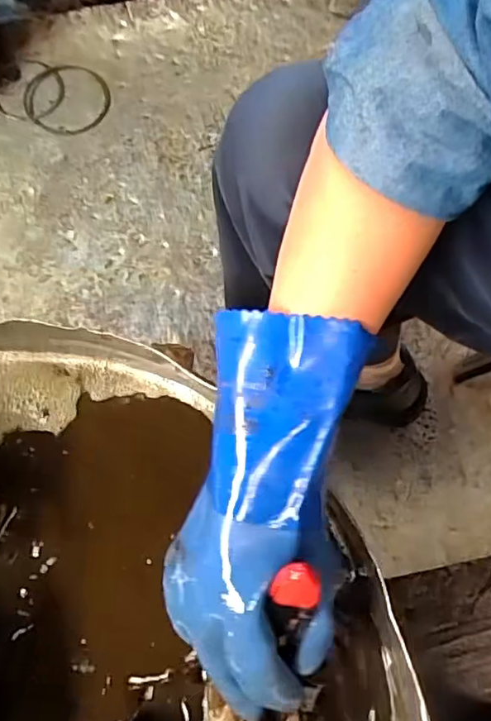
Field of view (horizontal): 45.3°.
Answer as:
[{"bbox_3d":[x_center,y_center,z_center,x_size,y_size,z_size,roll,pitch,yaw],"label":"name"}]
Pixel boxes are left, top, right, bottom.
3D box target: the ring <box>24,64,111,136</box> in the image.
[{"bbox_3d":[-0.282,-0.411,0.921,0.128,0.011,0.133,0,72,1],"label":"ring"}]

